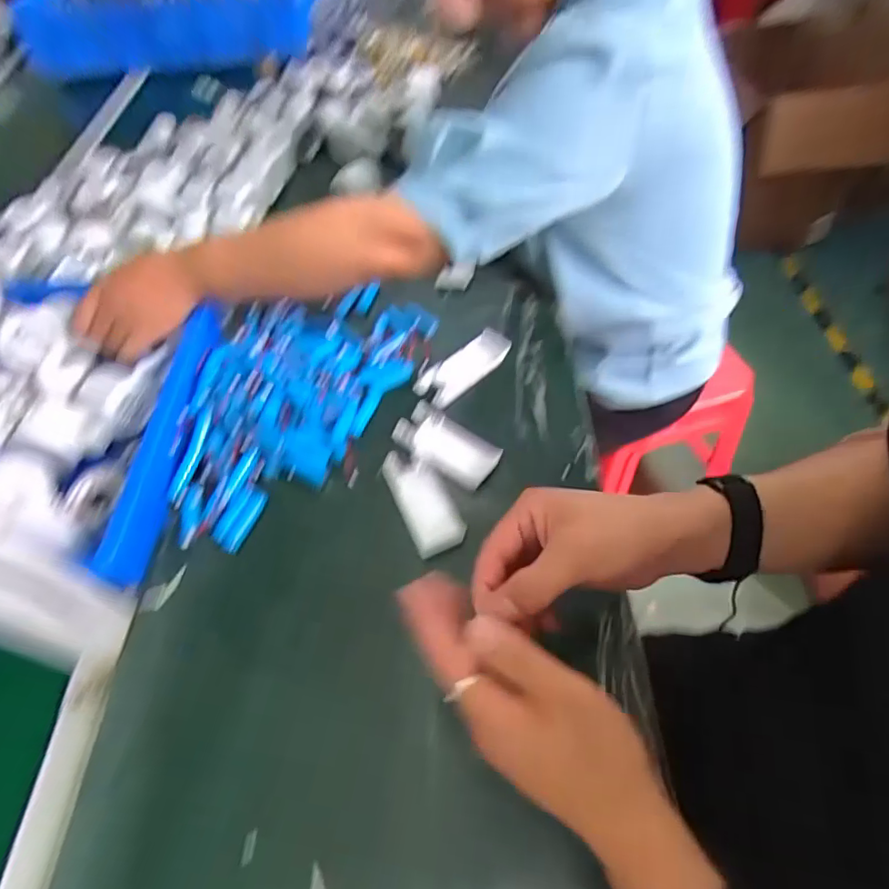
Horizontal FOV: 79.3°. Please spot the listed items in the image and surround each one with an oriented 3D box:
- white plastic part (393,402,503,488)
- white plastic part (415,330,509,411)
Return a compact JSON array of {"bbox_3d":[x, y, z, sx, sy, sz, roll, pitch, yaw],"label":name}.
[{"bbox_3d":[0.001,-0.001,0.523,0.108,0.007,0.052,34,63,25],"label":"white plastic part"},{"bbox_3d":[0.020,-0.087,0.573,0.110,0.021,0.045,-38,60,-21],"label":"white plastic part"}]

